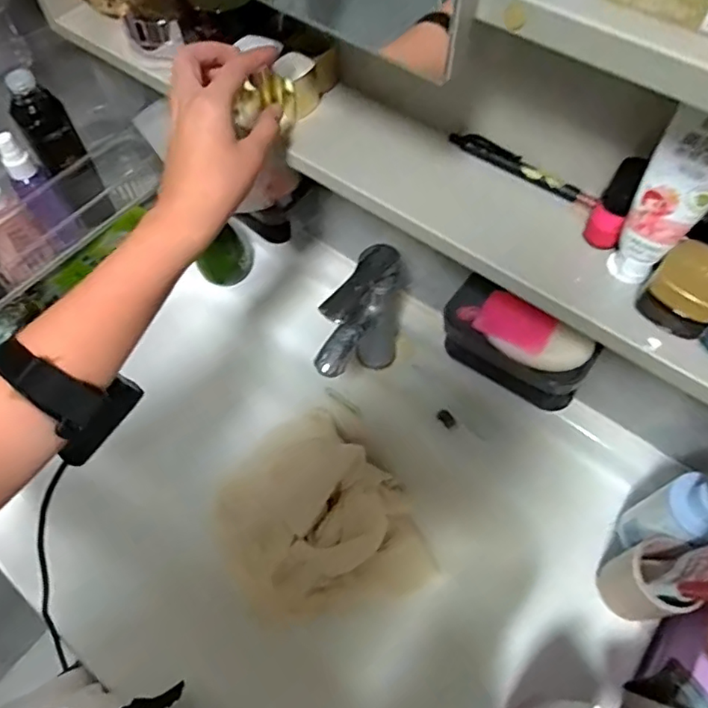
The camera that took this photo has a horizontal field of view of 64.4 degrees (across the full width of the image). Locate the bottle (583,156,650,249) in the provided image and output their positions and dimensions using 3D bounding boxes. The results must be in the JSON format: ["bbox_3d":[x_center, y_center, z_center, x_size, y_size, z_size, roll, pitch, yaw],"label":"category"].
[{"bbox_3d":[0.164,-0.094,0.352,0.021,0.066,0.021,29,65,17],"label":"bottle"}]

